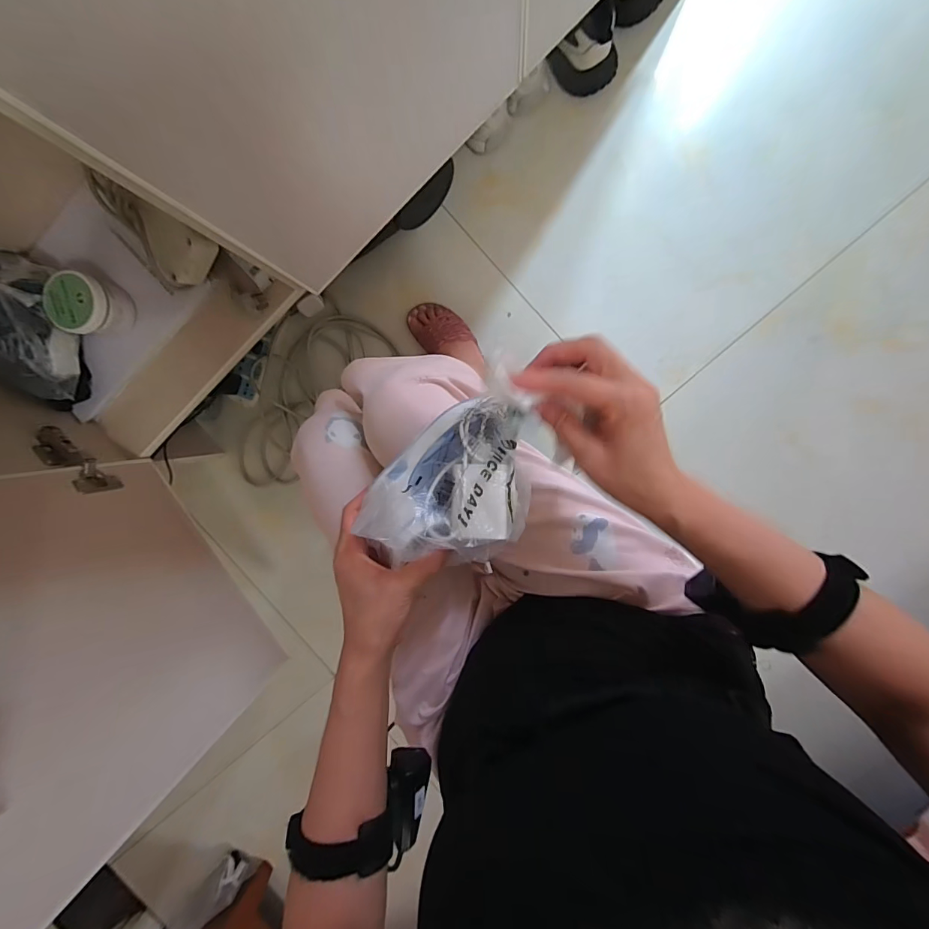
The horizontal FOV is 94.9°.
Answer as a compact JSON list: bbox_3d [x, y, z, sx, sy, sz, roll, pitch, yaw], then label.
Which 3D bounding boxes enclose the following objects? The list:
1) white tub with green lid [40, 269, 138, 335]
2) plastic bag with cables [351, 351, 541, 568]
[{"bbox_3d":[-0.510,-0.215,0.587,0.065,0.076,0.077,13,97,5],"label":"white tub with green lid"},{"bbox_3d":[0.001,0.013,0.307,0.147,0.050,0.099,-43,90,9],"label":"plastic bag with cables"}]

